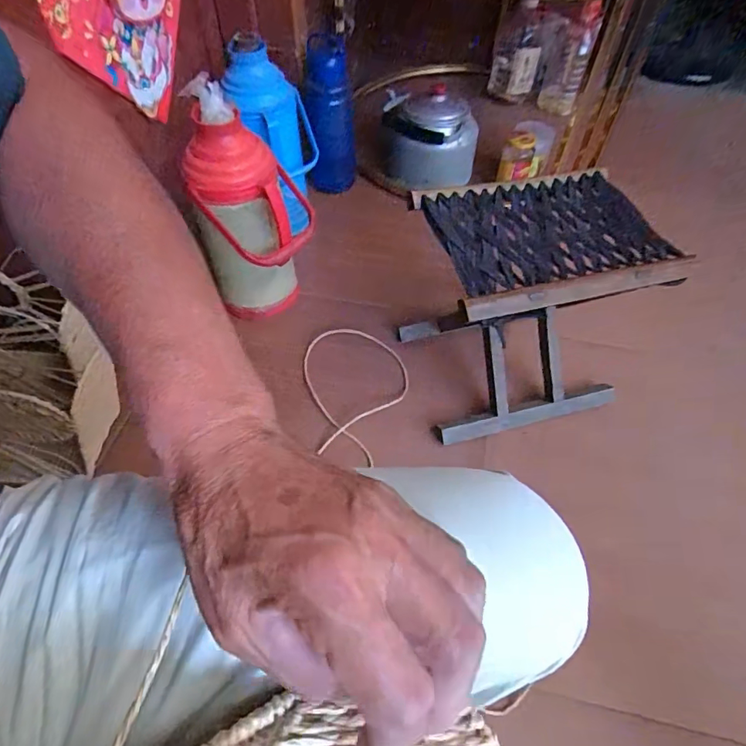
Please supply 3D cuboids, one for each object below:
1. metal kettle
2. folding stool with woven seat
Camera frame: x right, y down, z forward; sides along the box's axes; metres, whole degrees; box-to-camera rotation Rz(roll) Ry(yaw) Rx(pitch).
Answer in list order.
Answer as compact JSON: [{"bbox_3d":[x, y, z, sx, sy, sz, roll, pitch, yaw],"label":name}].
[{"bbox_3d":[0.132,-0.588,1.211,0.209,0.180,0.205,-7,53,-6],"label":"metal kettle"},{"bbox_3d":[0.231,-0.098,0.777,0.293,0.318,0.240,-11,54,-8],"label":"folding stool with woven seat"}]

